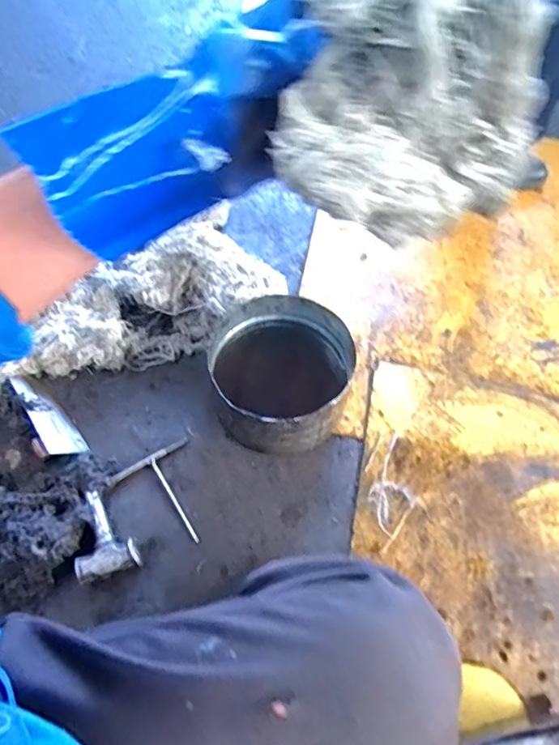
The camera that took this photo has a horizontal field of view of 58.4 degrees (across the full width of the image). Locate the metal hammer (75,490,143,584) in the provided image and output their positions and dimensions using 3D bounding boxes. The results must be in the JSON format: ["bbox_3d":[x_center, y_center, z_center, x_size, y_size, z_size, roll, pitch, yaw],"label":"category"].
[{"bbox_3d":[-0.293,0.266,0.822,0.092,0.041,0.140,-21,64,-14],"label":"metal hammer"}]

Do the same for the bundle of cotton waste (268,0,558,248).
[{"bbox_3d":[0.060,-0.135,0.238,0.138,0.103,0.096,-25,65,-16],"label":"bundle of cotton waste"}]

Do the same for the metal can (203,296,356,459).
[{"bbox_3d":[0.005,0.003,0.917,0.255,0.150,0.265,1,61,-2],"label":"metal can"}]

